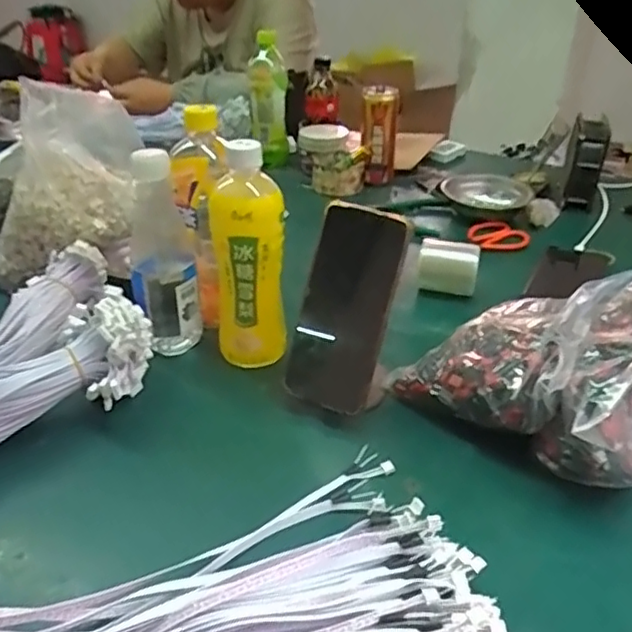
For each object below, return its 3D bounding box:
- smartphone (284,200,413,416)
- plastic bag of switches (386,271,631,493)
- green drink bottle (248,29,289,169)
[{"bbox_3d":[0.025,-0.005,0.523,0.083,0.168,0.014,23,13,34],"label":"smartphone"},{"bbox_3d":[0.194,0.028,0.503,0.175,0.139,0.194,-18,36,-27],"label":"plastic bag of switches"},{"bbox_3d":[-0.080,-0.356,1.070,0.063,0.211,0.075,-2,31,-3],"label":"green drink bottle"}]

